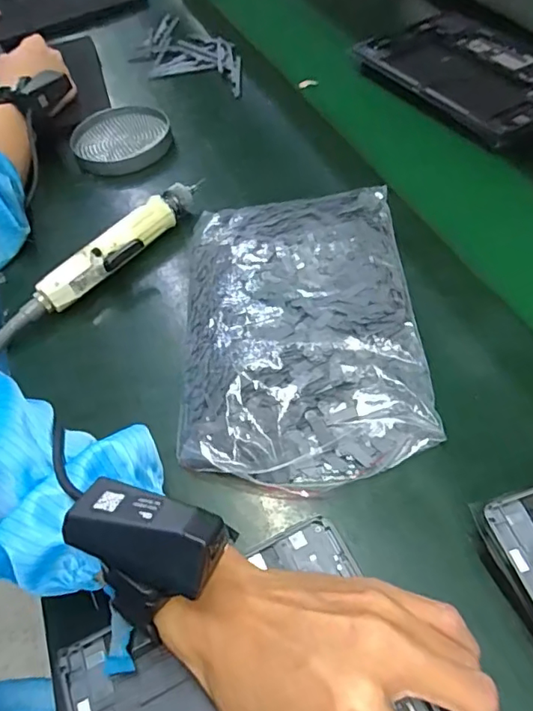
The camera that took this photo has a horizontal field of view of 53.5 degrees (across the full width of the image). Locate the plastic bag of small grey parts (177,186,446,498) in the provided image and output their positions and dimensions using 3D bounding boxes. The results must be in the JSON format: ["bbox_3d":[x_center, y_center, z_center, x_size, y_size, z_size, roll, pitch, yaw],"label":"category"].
[{"bbox_3d":[0.026,-0.029,0.426,0.179,0.032,0.274,-3,54,3],"label":"plastic bag of small grey parts"}]

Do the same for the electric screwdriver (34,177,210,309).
[{"bbox_3d":[-0.128,-0.104,0.501,0.045,0.040,0.195,31,62,24],"label":"electric screwdriver"}]

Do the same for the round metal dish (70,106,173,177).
[{"bbox_3d":[-0.172,-0.255,0.626,0.111,0.024,0.117,-2,54,3],"label":"round metal dish"}]

